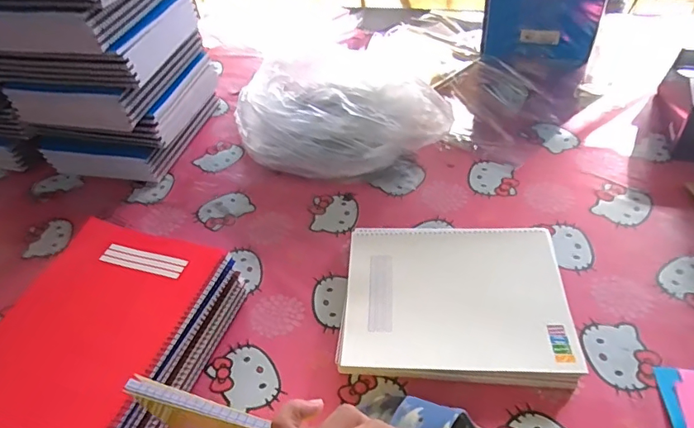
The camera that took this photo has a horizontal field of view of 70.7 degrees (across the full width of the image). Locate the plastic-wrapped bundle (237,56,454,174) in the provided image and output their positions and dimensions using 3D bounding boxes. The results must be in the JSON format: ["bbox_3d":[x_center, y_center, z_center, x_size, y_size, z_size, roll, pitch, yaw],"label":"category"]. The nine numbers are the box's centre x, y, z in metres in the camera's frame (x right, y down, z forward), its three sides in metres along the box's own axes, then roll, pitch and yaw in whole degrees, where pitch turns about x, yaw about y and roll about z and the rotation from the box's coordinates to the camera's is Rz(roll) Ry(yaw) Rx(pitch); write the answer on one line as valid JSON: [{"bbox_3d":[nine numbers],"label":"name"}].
[{"bbox_3d":[-0.009,-0.164,0.802,0.338,0.126,0.225,0,46,8],"label":"plastic-wrapped bundle"}]

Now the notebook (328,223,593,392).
[{"bbox_3d":[0.125,0.102,0.583,0.248,0.033,0.204,0,45,8],"label":"notebook"}]

